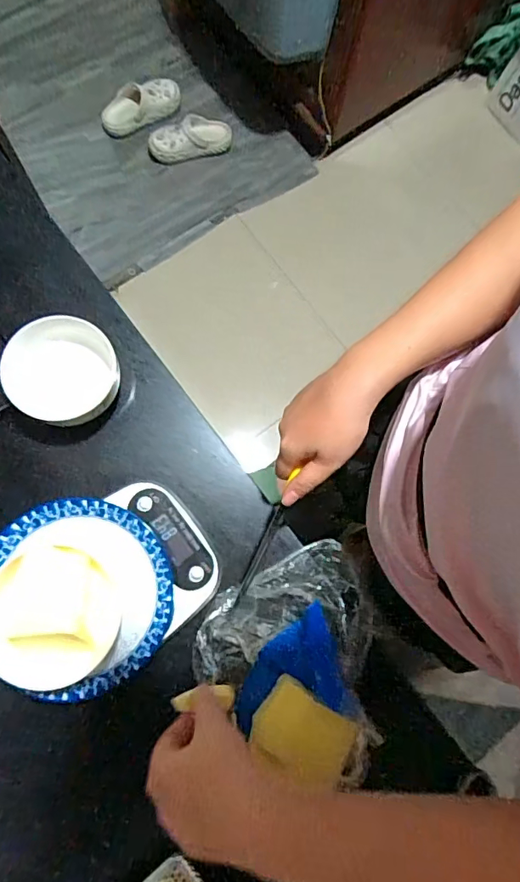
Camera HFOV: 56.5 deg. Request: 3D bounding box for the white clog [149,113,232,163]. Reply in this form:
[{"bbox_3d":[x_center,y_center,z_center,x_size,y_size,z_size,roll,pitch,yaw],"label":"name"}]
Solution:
[{"bbox_3d":[-0.214,-0.931,1.480,0.253,0.074,0.117,-13,80,-8],"label":"white clog"}]

